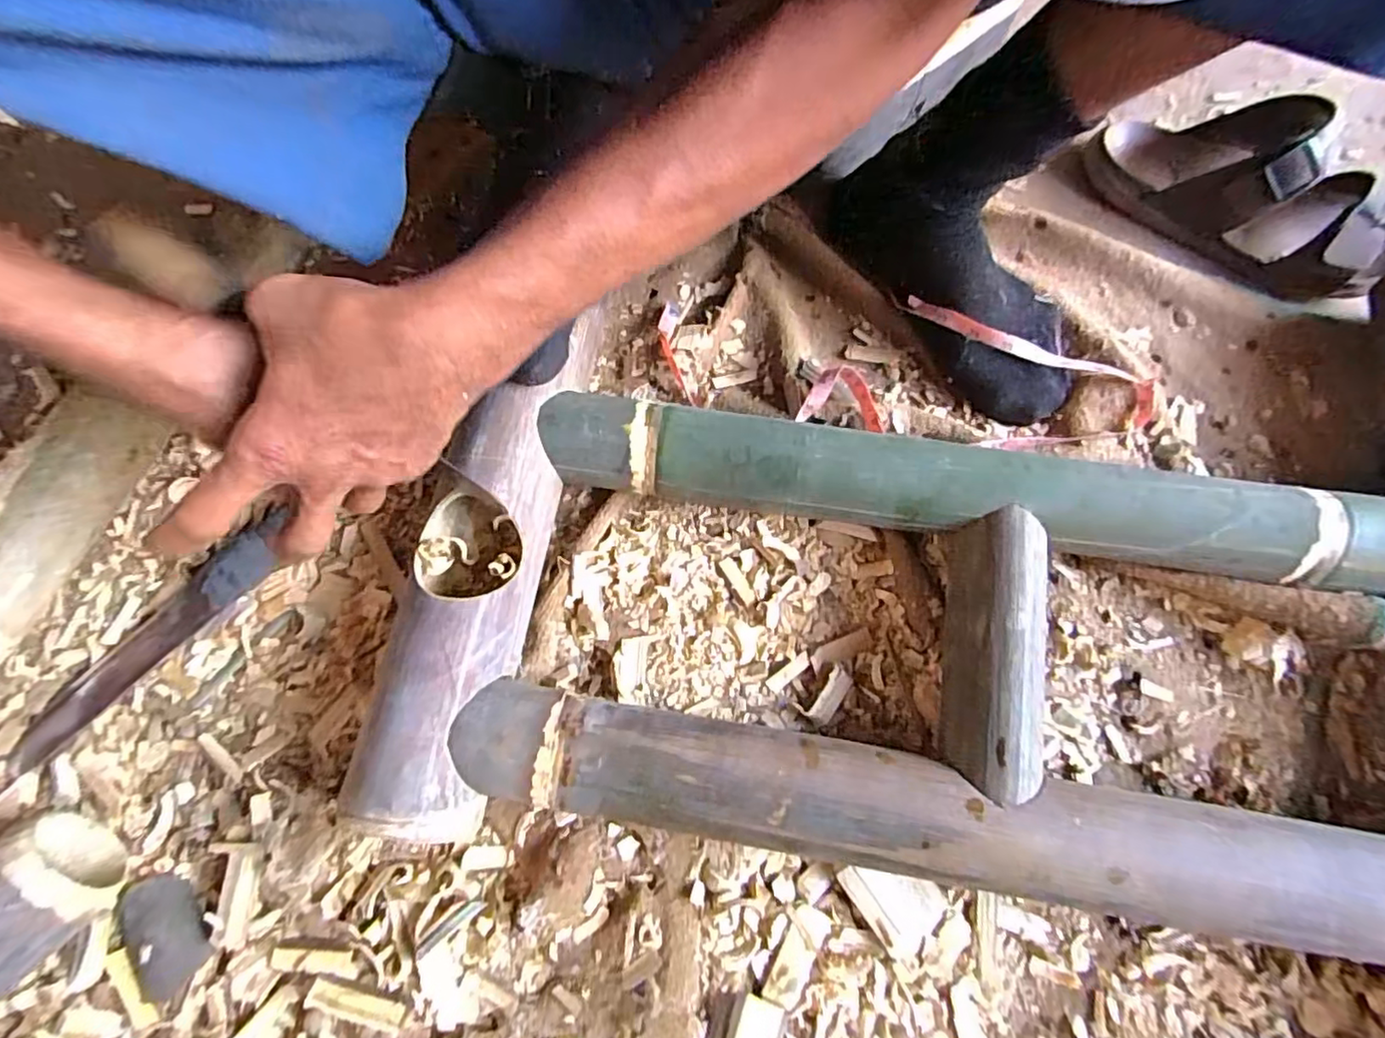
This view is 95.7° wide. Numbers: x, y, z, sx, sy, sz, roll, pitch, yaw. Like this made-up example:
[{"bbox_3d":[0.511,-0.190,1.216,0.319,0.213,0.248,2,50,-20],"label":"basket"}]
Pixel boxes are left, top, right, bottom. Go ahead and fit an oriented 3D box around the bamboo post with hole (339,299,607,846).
[{"bbox_3d":[-0.140,0.034,0.417,0.075,0.067,0.314,8,72,5],"label":"bamboo post with hole"}]

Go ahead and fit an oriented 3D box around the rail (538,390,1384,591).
[{"bbox_3d":[0.180,-0.020,0.407,0.567,0.047,0.057,9,72,5],"label":"rail"}]

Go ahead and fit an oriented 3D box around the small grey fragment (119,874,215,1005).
[{"bbox_3d":[-0.320,0.249,0.378,0.043,0.005,0.067,-32,73,-9],"label":"small grey fragment"}]

